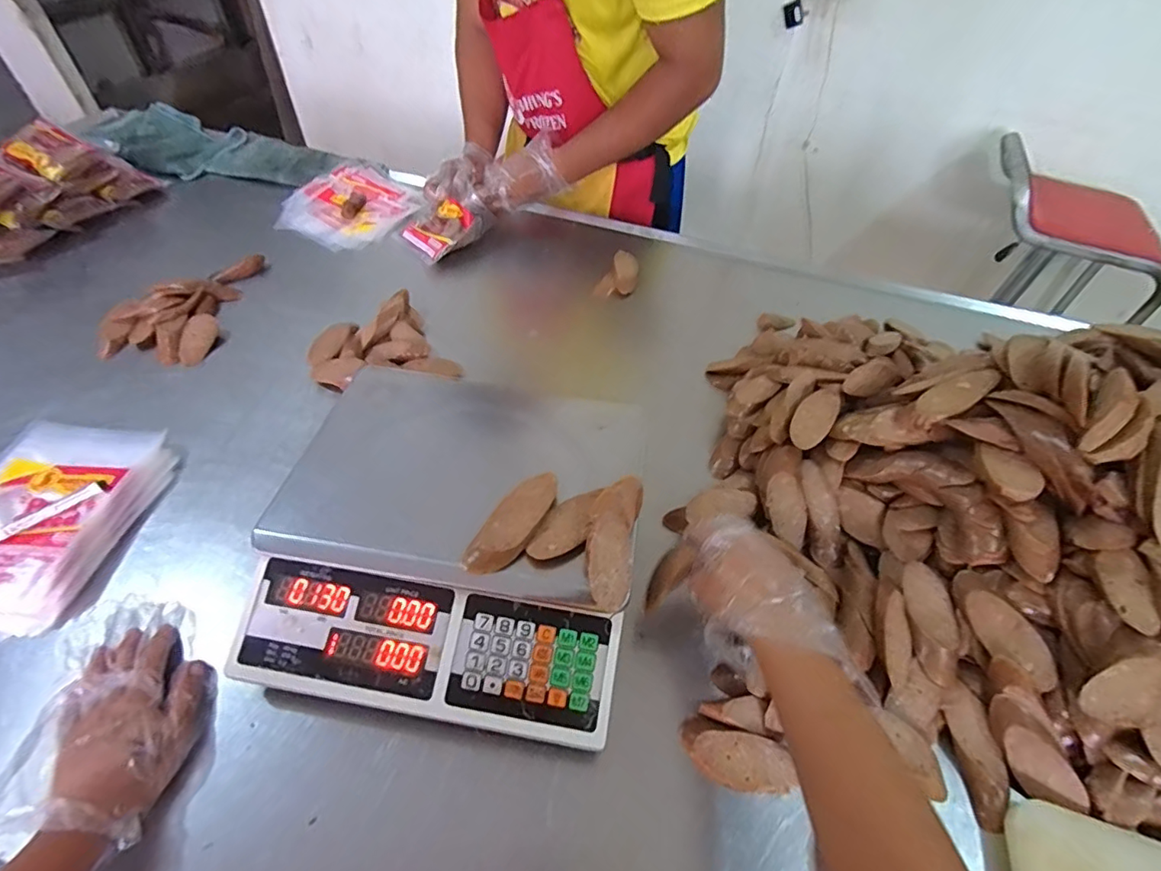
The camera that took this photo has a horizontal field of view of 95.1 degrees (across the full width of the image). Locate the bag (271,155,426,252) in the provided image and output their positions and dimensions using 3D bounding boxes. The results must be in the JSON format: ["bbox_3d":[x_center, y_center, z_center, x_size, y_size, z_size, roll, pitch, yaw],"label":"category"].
[{"bbox_3d":[-0.436,-0.444,1.013,0.228,0.018,0.245,26,53,17],"label":"bag"}]

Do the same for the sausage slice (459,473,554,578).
[{"bbox_3d":[-0.055,0.080,0.465,0.042,0.035,0.108,31,55,20],"label":"sausage slice"}]

